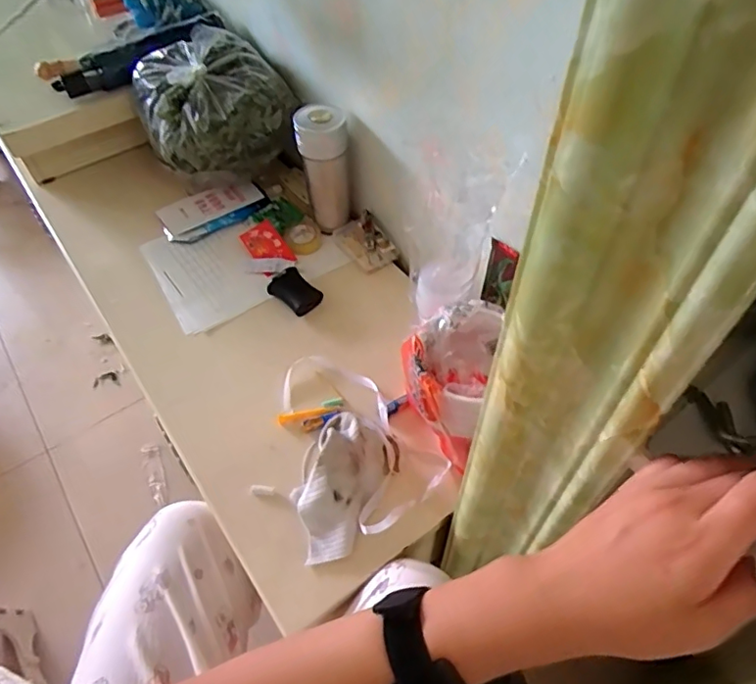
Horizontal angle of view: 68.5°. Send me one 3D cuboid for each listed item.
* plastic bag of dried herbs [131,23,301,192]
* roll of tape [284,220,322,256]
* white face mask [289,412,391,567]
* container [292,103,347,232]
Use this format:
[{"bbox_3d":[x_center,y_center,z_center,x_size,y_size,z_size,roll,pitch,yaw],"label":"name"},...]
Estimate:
[{"bbox_3d":[-0.249,-0.335,0.869,0.203,0.195,0.191,-26,56,-18],"label":"plastic bag of dried herbs"},{"bbox_3d":[-0.115,-0.160,0.862,0.051,0.026,0.047,0,52,0],"label":"roll of tape"},{"bbox_3d":[-0.048,0.150,0.608,0.091,0.051,0.157,21,55,16],"label":"white face mask"},{"bbox_3d":[-0.078,-0.251,0.817,0.070,0.178,0.056,-4,52,-3],"label":"container"}]

